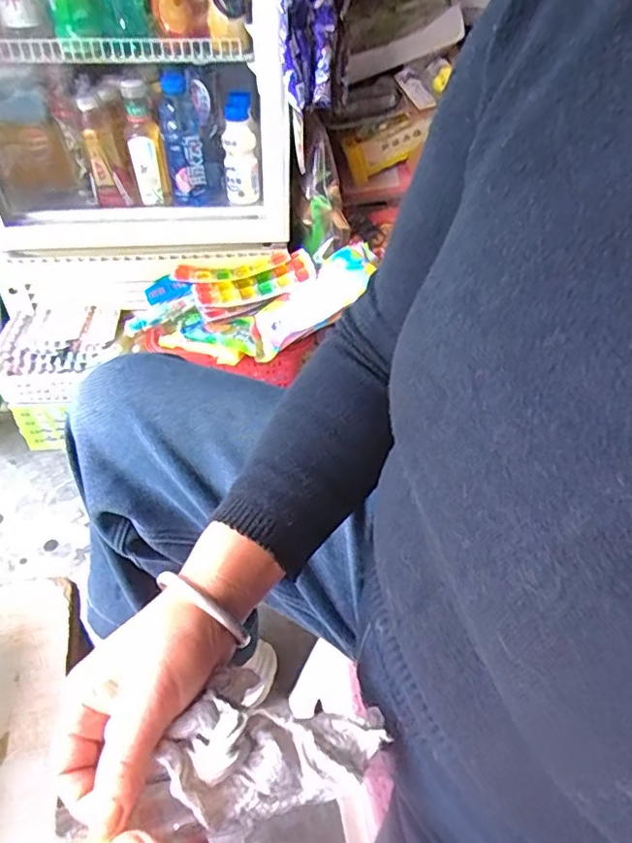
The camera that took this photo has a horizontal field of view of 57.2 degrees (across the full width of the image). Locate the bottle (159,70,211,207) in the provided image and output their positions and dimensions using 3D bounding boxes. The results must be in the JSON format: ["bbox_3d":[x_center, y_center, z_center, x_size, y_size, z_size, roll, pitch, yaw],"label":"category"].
[{"bbox_3d":[-0.233,-0.496,1.023,0.071,0.204,0.064,-6,47,-9],"label":"bottle"}]

